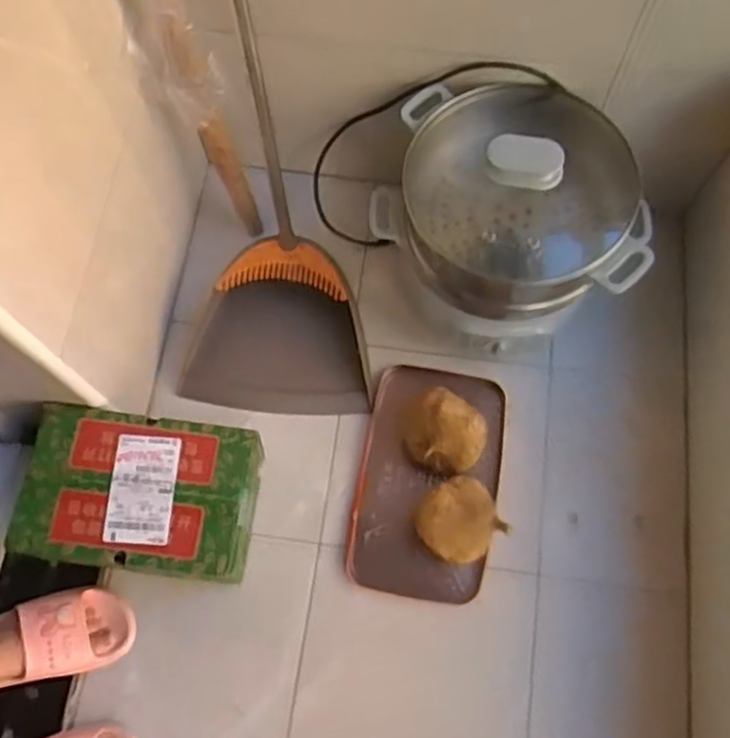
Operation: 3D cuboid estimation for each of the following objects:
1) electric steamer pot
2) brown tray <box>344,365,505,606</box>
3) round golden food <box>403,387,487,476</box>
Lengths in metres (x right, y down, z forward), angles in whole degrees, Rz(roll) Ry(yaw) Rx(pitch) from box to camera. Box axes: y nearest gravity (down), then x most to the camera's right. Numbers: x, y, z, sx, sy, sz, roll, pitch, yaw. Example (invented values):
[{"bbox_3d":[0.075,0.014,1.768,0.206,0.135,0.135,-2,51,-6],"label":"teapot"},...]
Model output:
[{"bbox_3d":[0.151,-0.206,1.006,0.426,0.284,0.315,2,70,2],"label":"electric steamer pot"},{"bbox_3d":[0.088,0.152,1.016,0.193,0.034,0.317,10,71,5],"label":"brown tray"},{"bbox_3d":[0.110,0.089,1.005,0.109,0.092,0.097,31,74,12],"label":"round golden food"}]

